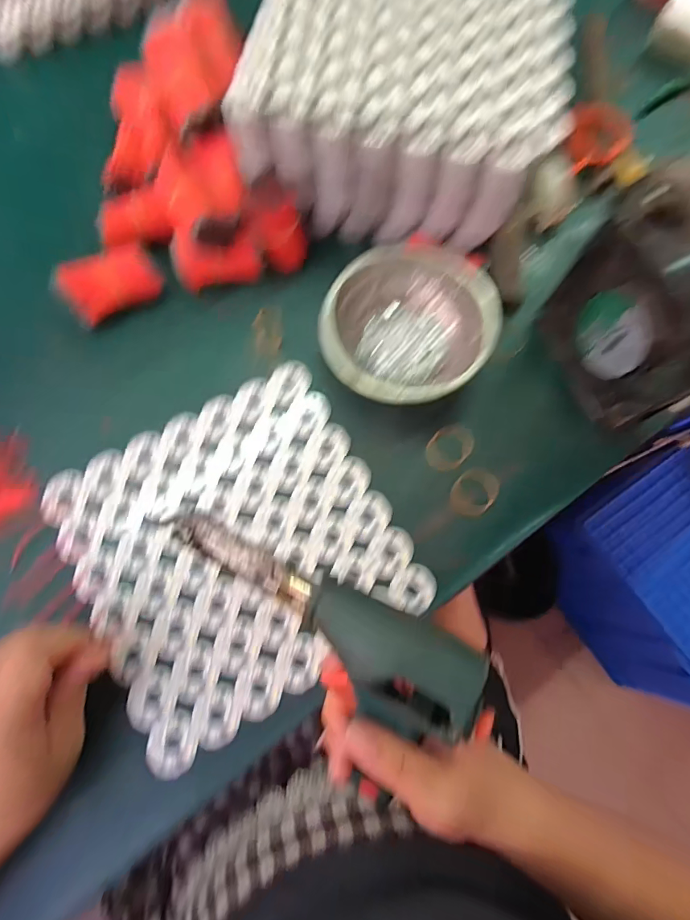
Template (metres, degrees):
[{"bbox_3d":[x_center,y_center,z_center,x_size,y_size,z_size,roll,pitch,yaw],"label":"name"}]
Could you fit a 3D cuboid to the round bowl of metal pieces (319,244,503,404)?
[{"bbox_3d":[0.053,-0.108,0.358,0.149,0.040,0.123,-38,79,-11],"label":"round bowl of metal pieces"}]

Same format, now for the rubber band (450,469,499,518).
[{"bbox_3d":[0.100,0.025,0.346,0.032,0.004,0.039,36,77,7],"label":"rubber band"}]

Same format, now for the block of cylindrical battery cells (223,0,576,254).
[{"bbox_3d":[0.048,-0.309,0.373,0.224,0.101,0.216,8,75,0],"label":"block of cylindrical battery cells"}]

